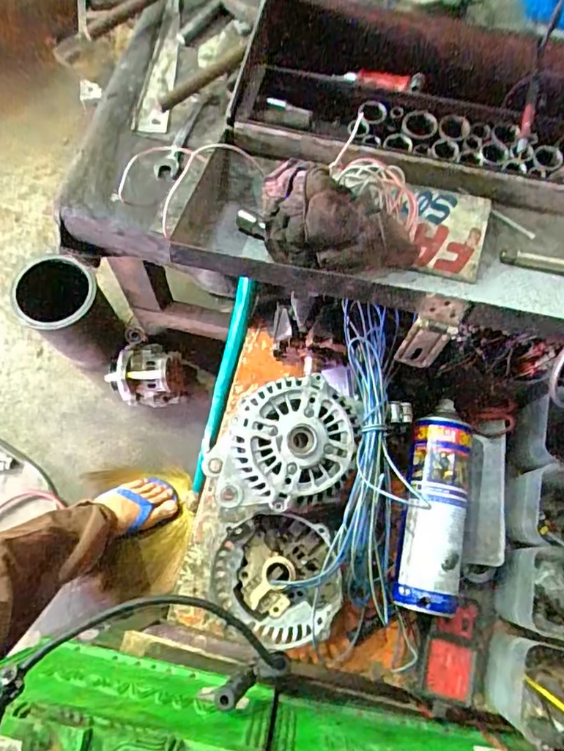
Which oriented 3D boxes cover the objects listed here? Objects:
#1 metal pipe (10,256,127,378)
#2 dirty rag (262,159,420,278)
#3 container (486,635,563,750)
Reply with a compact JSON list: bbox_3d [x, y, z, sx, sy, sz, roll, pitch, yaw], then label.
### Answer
[{"bbox_3d":[-0.427,-0.115,1.073,0.147,0.274,0.142,0,72,-1],"label":"metal pipe"},{"bbox_3d":[0.053,-0.147,0.516,0.168,0.074,0.074,23,73,7],"label":"dirty rag"},{"bbox_3d":[0.279,0.324,0.525,0.130,0.079,0.087,11,72,3],"label":"container"}]

